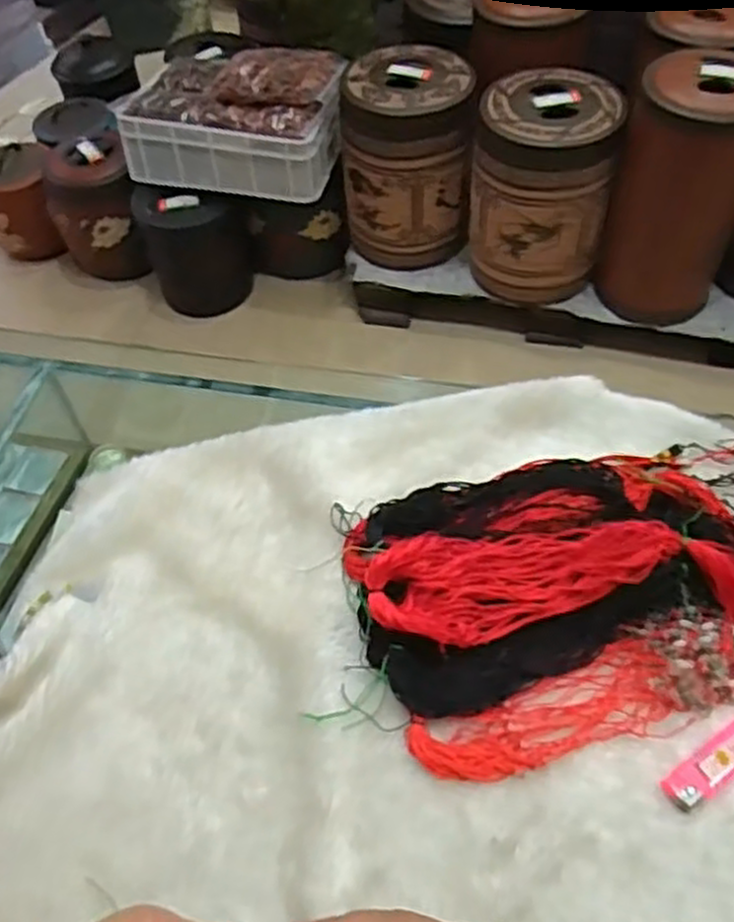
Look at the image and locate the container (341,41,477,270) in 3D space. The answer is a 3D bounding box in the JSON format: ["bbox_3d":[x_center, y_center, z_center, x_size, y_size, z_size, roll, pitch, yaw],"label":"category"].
[{"bbox_3d":[0.087,-0.703,1.796,0.278,0.386,0.308,-2,54,2],"label":"container"}]

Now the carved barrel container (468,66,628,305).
[{"bbox_3d":[0.375,-0.599,1.728,0.286,0.425,0.290,4,55,6],"label":"carved barrel container"}]

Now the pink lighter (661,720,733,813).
[{"bbox_3d":[0.216,0.181,0.475,0.081,0.007,0.023,-31,59,-17],"label":"pink lighter"}]

